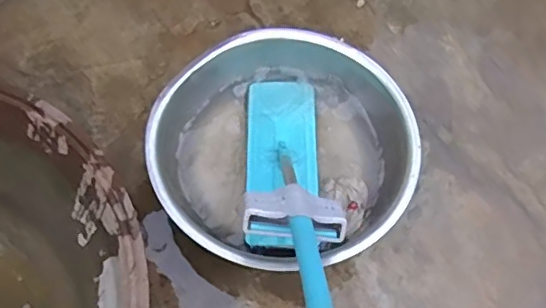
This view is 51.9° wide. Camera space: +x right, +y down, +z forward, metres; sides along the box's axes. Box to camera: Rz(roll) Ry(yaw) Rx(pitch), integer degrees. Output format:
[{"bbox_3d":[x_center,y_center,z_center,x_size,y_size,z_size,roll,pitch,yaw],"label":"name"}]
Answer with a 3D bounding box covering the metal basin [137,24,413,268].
[{"bbox_3d":[0.013,-0.010,1.224,0.543,0.164,0.534,1,64,-2],"label":"metal basin"}]

